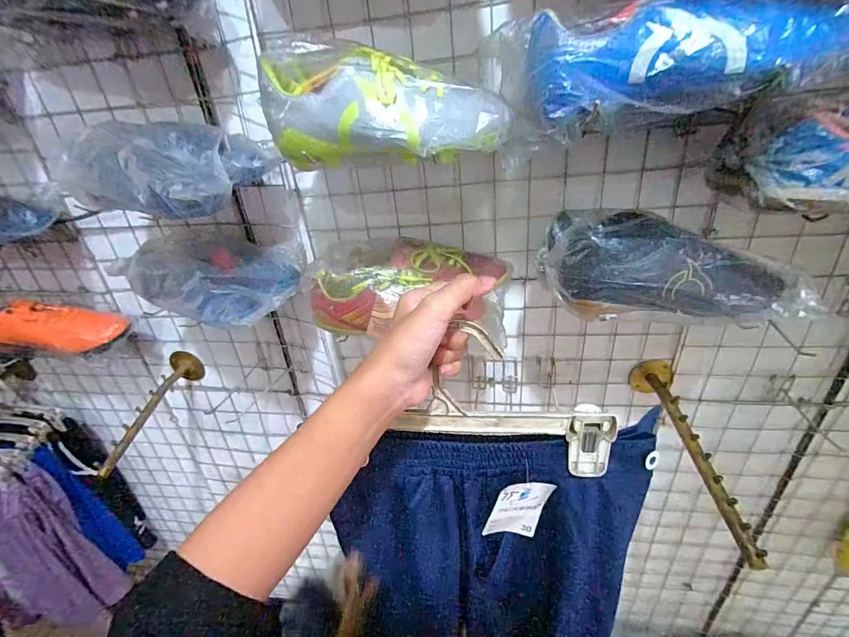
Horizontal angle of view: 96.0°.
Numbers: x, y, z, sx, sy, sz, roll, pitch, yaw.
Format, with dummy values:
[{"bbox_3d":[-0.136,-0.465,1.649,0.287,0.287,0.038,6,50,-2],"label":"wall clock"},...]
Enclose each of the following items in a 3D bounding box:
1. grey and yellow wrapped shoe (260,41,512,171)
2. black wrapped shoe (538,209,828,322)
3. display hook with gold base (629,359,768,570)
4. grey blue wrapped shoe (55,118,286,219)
[{"bbox_3d":[-0.041,-0.208,0.366,0.229,0.100,0.067,2,30,13],"label":"grey and yellow wrapped shoe"},{"bbox_3d":[0.268,-0.064,0.437,0.250,0.093,0.104,2,30,14],"label":"black wrapped shoe"},{"bbox_3d":[0.379,0.180,0.554,0.059,0.080,0.289,-1,30,9],"label":"display hook with gold base"},{"bbox_3d":[-0.315,-0.190,0.471,0.184,0.088,0.142,5,31,18],"label":"grey blue wrapped shoe"}]

